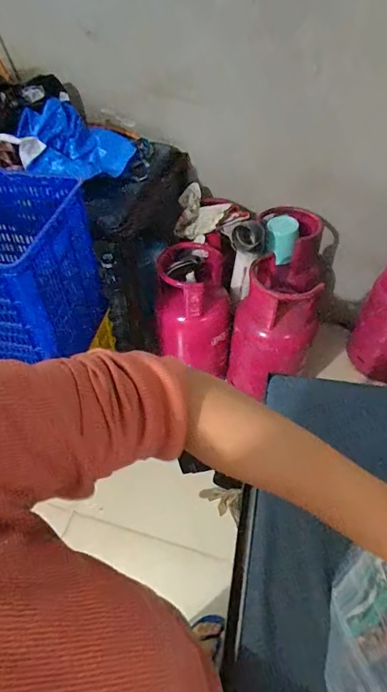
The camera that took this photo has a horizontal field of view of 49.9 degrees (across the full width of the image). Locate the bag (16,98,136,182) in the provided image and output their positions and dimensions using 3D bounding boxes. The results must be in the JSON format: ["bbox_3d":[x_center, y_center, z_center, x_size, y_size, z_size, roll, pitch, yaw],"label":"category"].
[{"bbox_3d":[-0.379,-0.644,1.305,0.322,0.161,0.240,1,49,1],"label":"bag"}]

